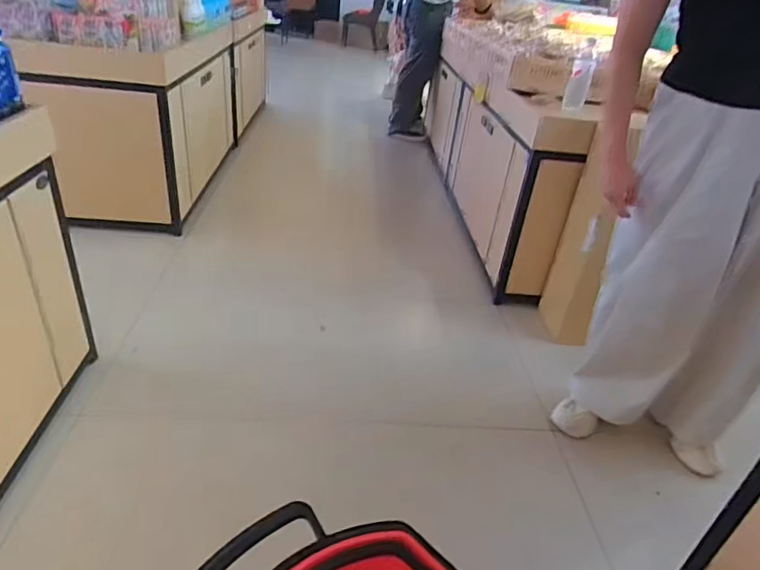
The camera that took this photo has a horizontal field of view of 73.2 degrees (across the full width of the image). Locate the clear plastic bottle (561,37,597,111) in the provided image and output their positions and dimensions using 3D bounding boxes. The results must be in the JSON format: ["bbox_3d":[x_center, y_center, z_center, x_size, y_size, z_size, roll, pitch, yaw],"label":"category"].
[{"bbox_3d":[0.635,-0.659,1.613,0.066,0.201,0.064,15,32,12],"label":"clear plastic bottle"}]

